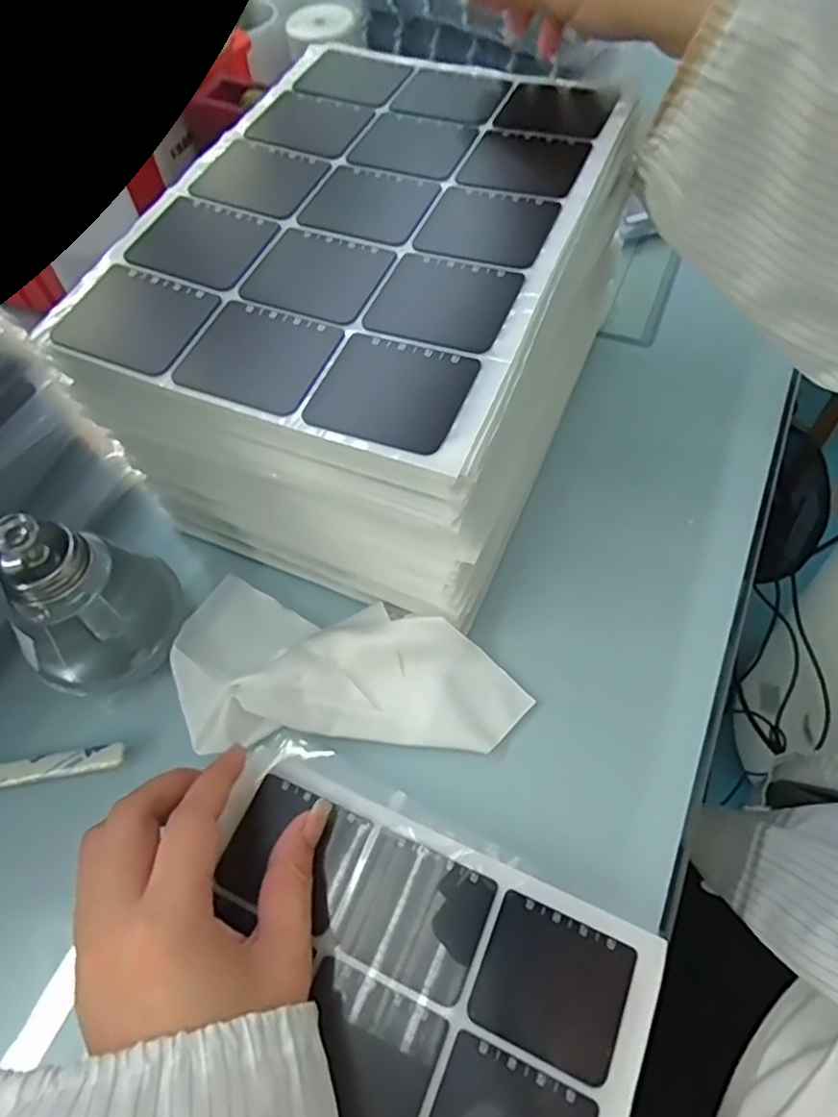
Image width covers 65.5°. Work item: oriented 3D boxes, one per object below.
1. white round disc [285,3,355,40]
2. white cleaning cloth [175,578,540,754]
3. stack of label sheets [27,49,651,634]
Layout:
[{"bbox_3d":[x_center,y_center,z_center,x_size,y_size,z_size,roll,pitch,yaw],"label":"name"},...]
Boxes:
[{"bbox_3d":[-0.088,-0.482,0.583,0.059,0.007,0.059,-5,59,-1],"label":"white round disc"},{"bbox_3d":[-0.042,0.061,0.328,0.181,0.027,0.085,12,61,11],"label":"white cleaning cloth"},{"bbox_3d":[-0.015,-0.129,0.366,0.188,0.147,0.263,18,62,14],"label":"stack of label sheets"}]

